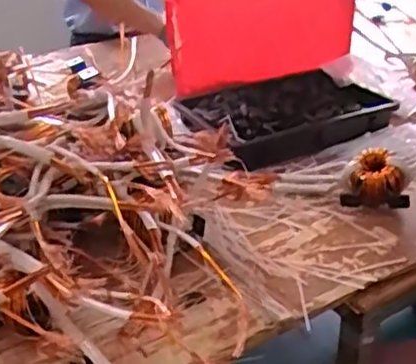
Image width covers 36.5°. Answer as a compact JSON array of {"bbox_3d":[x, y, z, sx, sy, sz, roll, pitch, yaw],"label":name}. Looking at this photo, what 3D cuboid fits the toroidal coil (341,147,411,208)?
[{"bbox_3d":[0.267,-0.006,0.996,0.098,0.070,0.072,6,30,13],"label":"toroidal coil"}]

